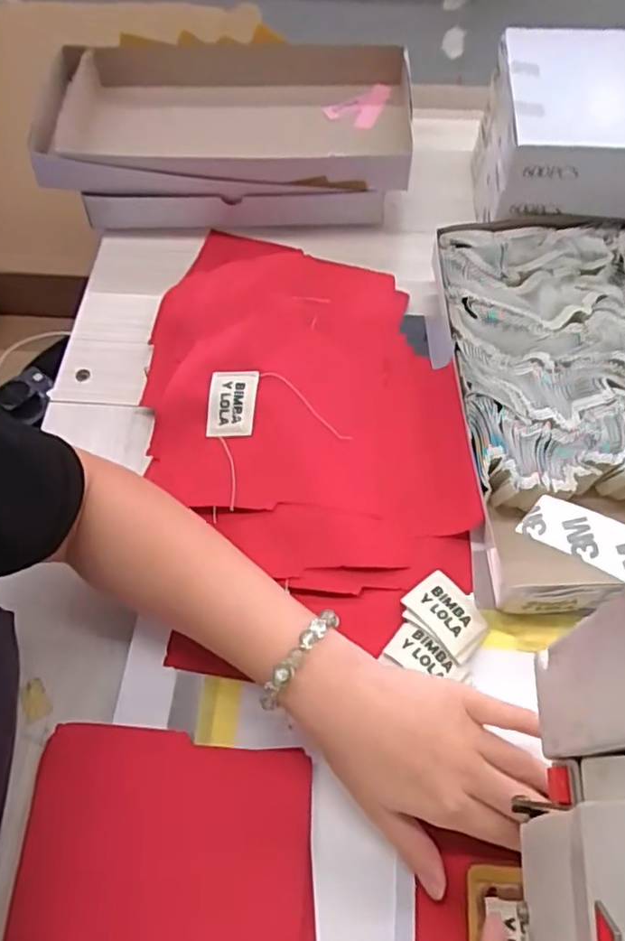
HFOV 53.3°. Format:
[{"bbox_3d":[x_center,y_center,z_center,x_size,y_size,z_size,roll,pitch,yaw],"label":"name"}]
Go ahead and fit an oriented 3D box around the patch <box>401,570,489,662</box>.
[{"bbox_3d":[0.085,0.093,0.396,0.037,0.009,0.052,-40,69,-16],"label":"patch"}]

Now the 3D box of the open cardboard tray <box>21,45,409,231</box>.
[{"bbox_3d":[-0.081,-0.322,0.594,0.344,0.077,0.174,-3,64,0],"label":"open cardboard tray"}]

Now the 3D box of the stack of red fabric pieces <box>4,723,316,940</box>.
[{"bbox_3d":[-0.082,0.226,0.332,0.162,0.014,0.160,-1,64,1],"label":"stack of red fabric pieces"}]

